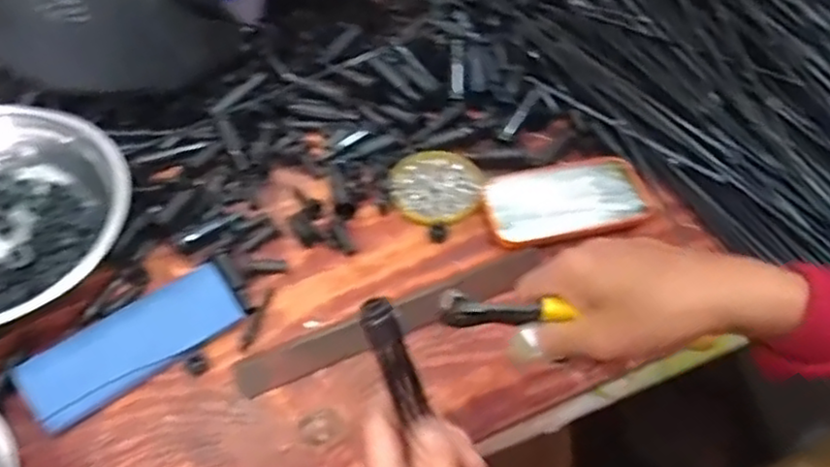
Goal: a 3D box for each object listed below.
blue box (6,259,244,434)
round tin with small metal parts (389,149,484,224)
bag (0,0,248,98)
[{"bbox_3d":[-0.219,0.085,0.543,0.162,0.017,0.059,-32,82,-21],"label":"blue box"},{"bbox_3d":[0.020,-0.045,0.656,0.086,0.018,0.084,0,52,0],"label":"round tin with small metal parts"},{"bbox_3d":[-0.289,-0.193,0.677,0.222,0.120,0.106,-9,53,-7],"label":"bag"}]

